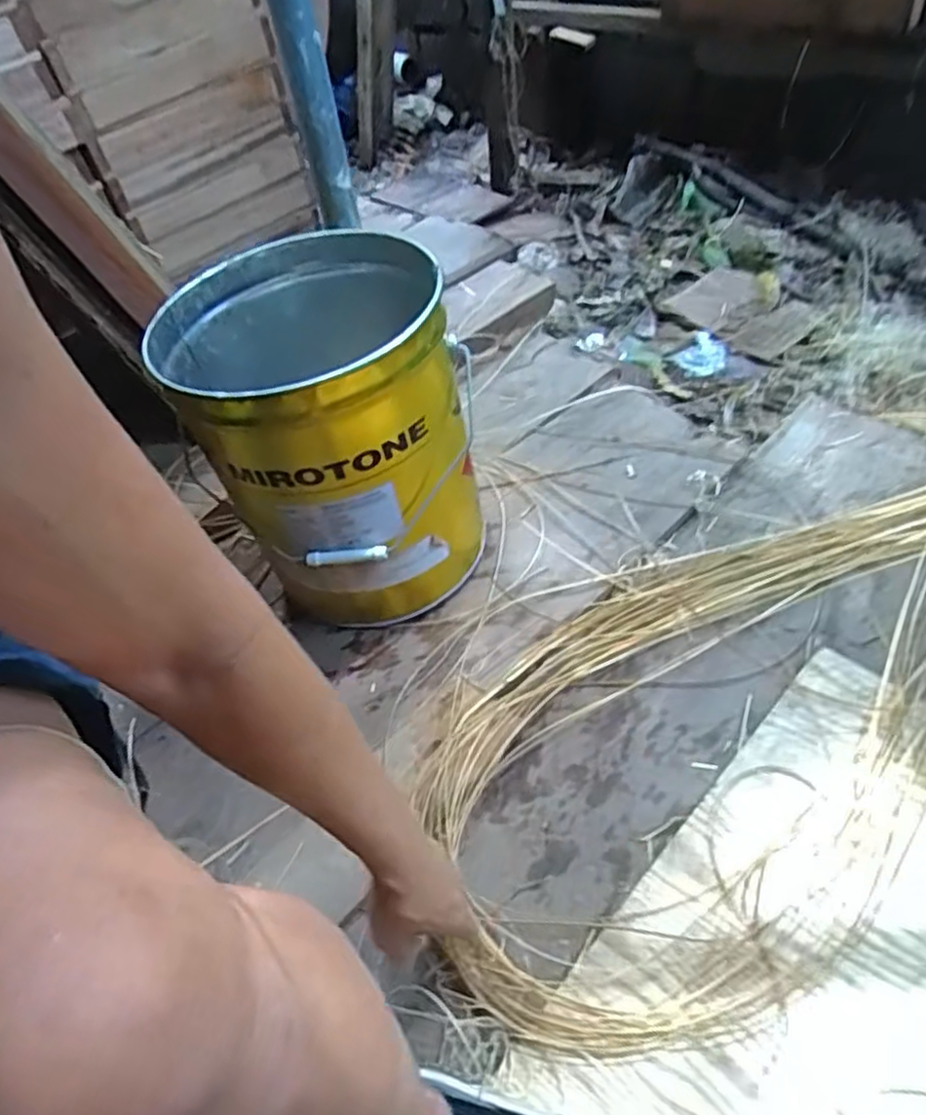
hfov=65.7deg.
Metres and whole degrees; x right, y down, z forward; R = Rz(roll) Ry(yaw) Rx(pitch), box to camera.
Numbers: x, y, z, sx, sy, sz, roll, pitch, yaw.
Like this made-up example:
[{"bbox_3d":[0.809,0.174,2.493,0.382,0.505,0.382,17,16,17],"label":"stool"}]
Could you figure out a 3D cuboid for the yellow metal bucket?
[{"bbox_3d":[-0.141,-0.136,0.809,0.260,0.332,0.297,-19,49,-6],"label":"yellow metal bucket"}]

